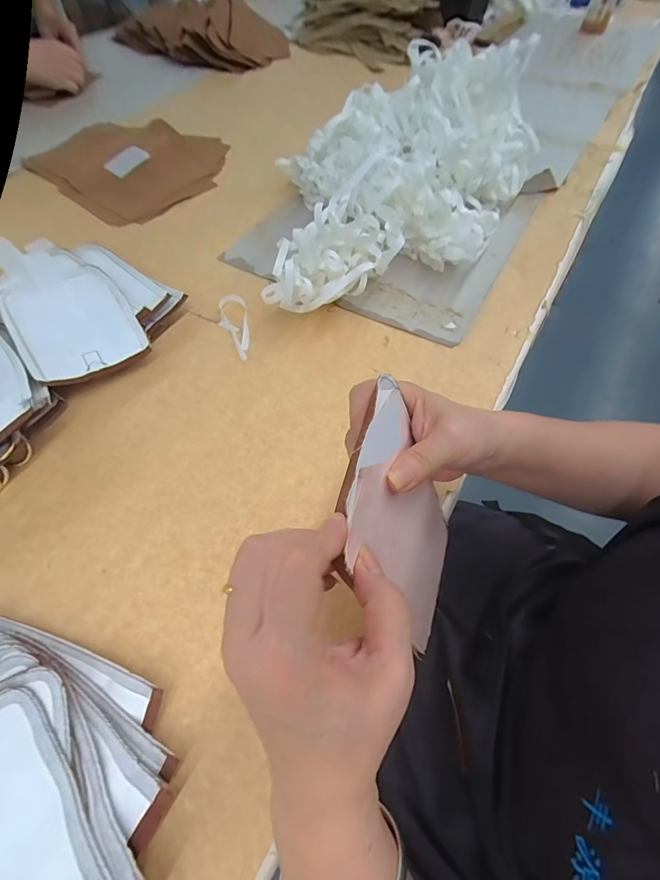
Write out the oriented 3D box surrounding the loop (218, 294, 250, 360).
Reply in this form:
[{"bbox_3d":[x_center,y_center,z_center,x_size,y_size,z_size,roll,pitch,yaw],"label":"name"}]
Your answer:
[{"bbox_3d":[-0.120,-0.144,0.504,0.035,0.007,0.119,-9,60,-7],"label":"loop"}]

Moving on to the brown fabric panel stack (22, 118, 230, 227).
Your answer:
[{"bbox_3d":[-0.329,-0.486,0.699,0.270,0.030,0.275,39,66,19],"label":"brown fabric panel stack"}]

